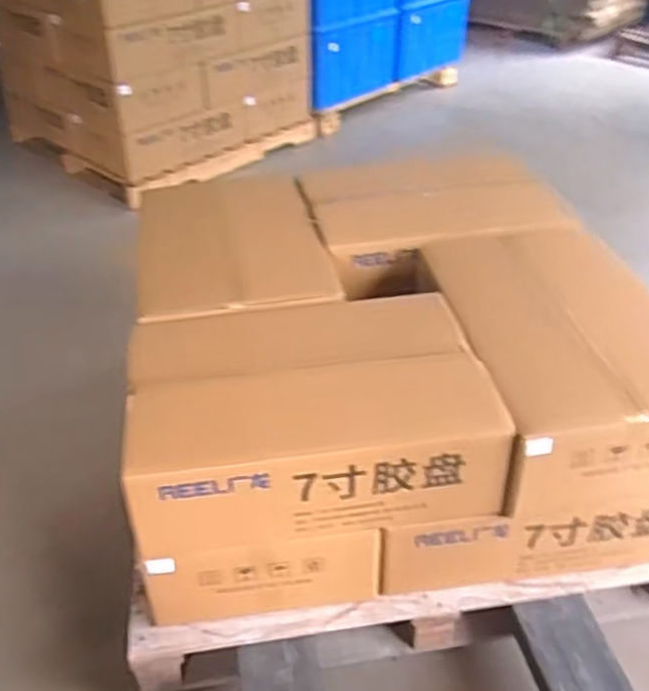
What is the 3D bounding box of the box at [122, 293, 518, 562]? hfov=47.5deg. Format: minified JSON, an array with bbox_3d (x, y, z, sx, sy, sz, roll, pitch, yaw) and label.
[{"bbox_3d":[-0.024,0.130,1.318,0.618,0.241,0.351,-5,36,-8],"label":"box"}]

